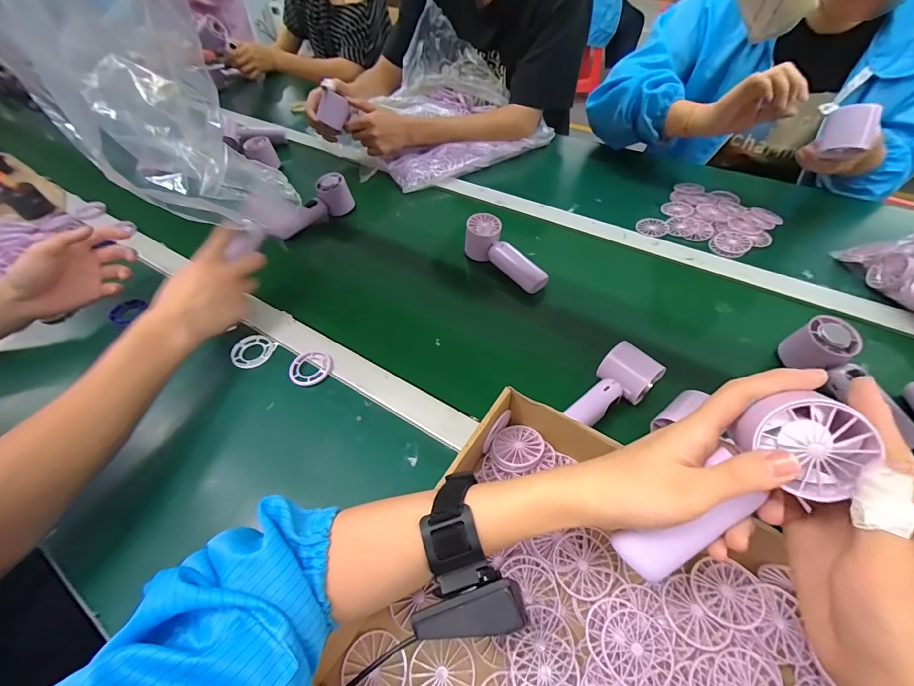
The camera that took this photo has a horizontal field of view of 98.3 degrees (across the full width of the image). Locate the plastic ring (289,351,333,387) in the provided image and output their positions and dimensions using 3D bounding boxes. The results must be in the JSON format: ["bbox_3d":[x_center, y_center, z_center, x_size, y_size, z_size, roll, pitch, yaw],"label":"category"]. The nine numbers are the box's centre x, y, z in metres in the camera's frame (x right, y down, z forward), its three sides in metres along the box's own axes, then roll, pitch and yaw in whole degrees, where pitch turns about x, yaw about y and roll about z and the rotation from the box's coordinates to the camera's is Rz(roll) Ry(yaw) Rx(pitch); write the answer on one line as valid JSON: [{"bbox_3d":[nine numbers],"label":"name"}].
[{"bbox_3d":[-0.190,0.032,0.512,0.054,0.005,0.048,-38,59,-25],"label":"plastic ring"}]

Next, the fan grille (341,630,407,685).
[{"bbox_3d":[-0.065,0.258,0.311,0.047,0.008,0.049,-1,41,1],"label":"fan grille"}]

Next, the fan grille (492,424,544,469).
[{"bbox_3d":[0.062,0.104,0.400,0.048,0.012,0.049,20,55,18],"label":"fan grille"}]

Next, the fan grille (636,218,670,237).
[{"bbox_3d":[0.336,-0.197,0.676,0.051,0.005,0.051,-1,51,2],"label":"fan grille"}]

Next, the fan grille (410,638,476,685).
[{"bbox_3d":[-0.011,0.256,0.304,0.048,0.004,0.046,-1,51,2],"label":"fan grille"}]

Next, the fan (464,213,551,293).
[{"bbox_3d":[0.072,-0.139,0.608,0.056,0.048,0.150,-29,56,-20],"label":"fan"}]

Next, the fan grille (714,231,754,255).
[{"bbox_3d":[0.445,-0.163,0.637,0.057,0.004,0.051,-31,56,-21],"label":"fan grille"}]

